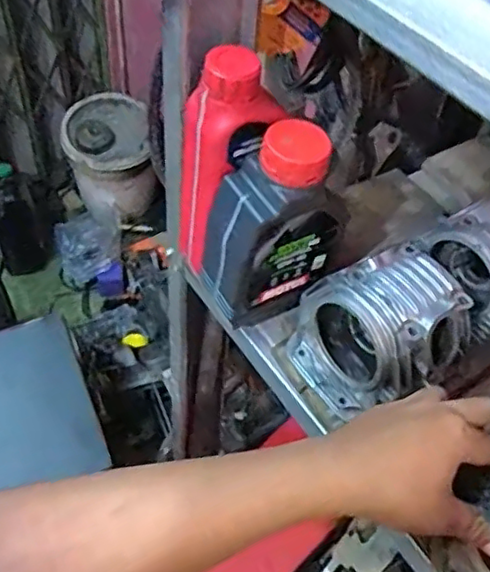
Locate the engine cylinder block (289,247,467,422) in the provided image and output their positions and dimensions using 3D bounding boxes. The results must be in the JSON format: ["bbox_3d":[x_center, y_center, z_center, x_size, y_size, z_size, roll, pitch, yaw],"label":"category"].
[{"bbox_3d":[0.120,0.038,0.569,0.128,0.101,0.127,-28,59,-25],"label":"engine cylinder block"}]

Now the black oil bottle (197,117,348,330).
[{"bbox_3d":[0.030,-0.052,0.568,0.121,0.203,0.061,-15,54,-18],"label":"black oil bottle"}]

